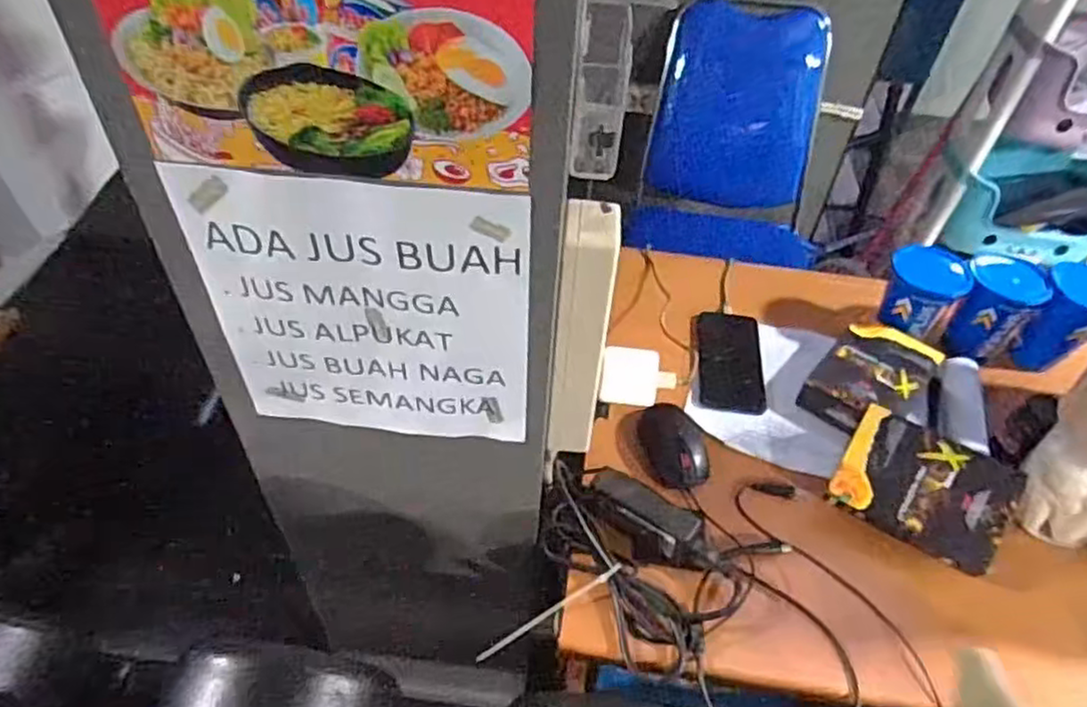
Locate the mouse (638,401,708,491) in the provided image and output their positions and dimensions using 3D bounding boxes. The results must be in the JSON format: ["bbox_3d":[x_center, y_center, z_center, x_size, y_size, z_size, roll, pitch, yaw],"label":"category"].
[{"bbox_3d":[0.138,0.093,0.762,0.058,0.033,0.117,-7,34,-9],"label":"mouse"}]

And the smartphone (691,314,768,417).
[{"bbox_3d":[0.226,0.006,0.865,0.080,0.007,0.159,7,47,3],"label":"smartphone"}]

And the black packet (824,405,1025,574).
[{"bbox_3d":[0.365,0.128,0.681,0.147,0.020,0.109,29,79,25],"label":"black packet"}]

